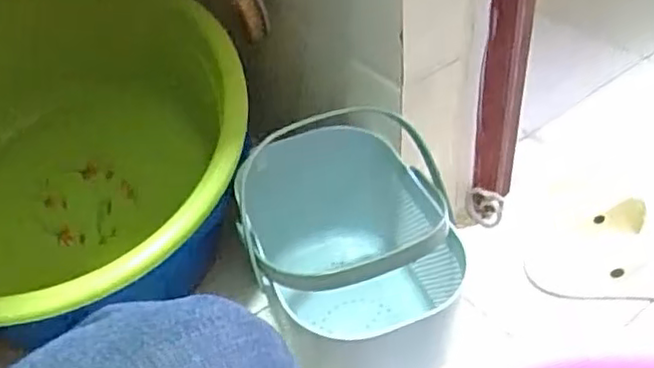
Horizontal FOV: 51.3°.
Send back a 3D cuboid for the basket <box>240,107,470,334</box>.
[{"bbox_3d":[0.021,0.074,0.770,0.218,0.212,0.241,-9,44,-2],"label":"basket"}]

